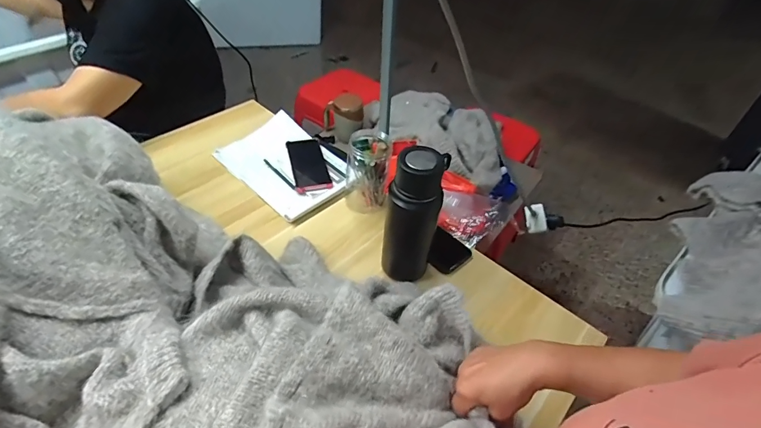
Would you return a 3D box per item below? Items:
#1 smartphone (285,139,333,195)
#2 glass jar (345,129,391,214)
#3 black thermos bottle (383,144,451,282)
[{"bbox_3d":[-0.162,-0.113,0.883,0.079,0.018,0.163,-7,50,-16],"label":"smartphone"},{"bbox_3d":[-0.026,-0.087,0.776,0.083,0.140,0.076,-1,46,-6],"label":"glass jar"},{"bbox_3d":[0.050,0.014,0.637,0.081,0.247,0.074,10,45,5],"label":"black thermos bottle"}]

